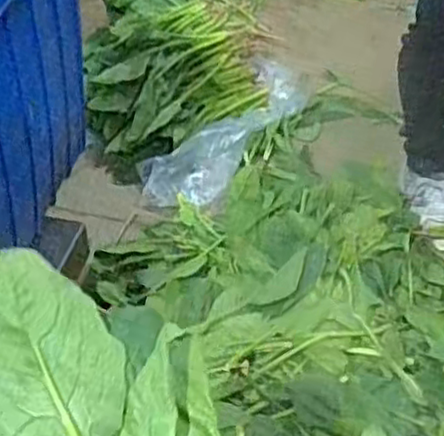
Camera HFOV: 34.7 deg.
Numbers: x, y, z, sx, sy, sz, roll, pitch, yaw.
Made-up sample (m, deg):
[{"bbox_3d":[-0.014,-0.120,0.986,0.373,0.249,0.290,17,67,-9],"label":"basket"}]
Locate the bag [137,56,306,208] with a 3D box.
[{"bbox_3d":[0.030,-0.180,1.377,0.156,0.088,0.495,27,51,25],"label":"bag"}]

